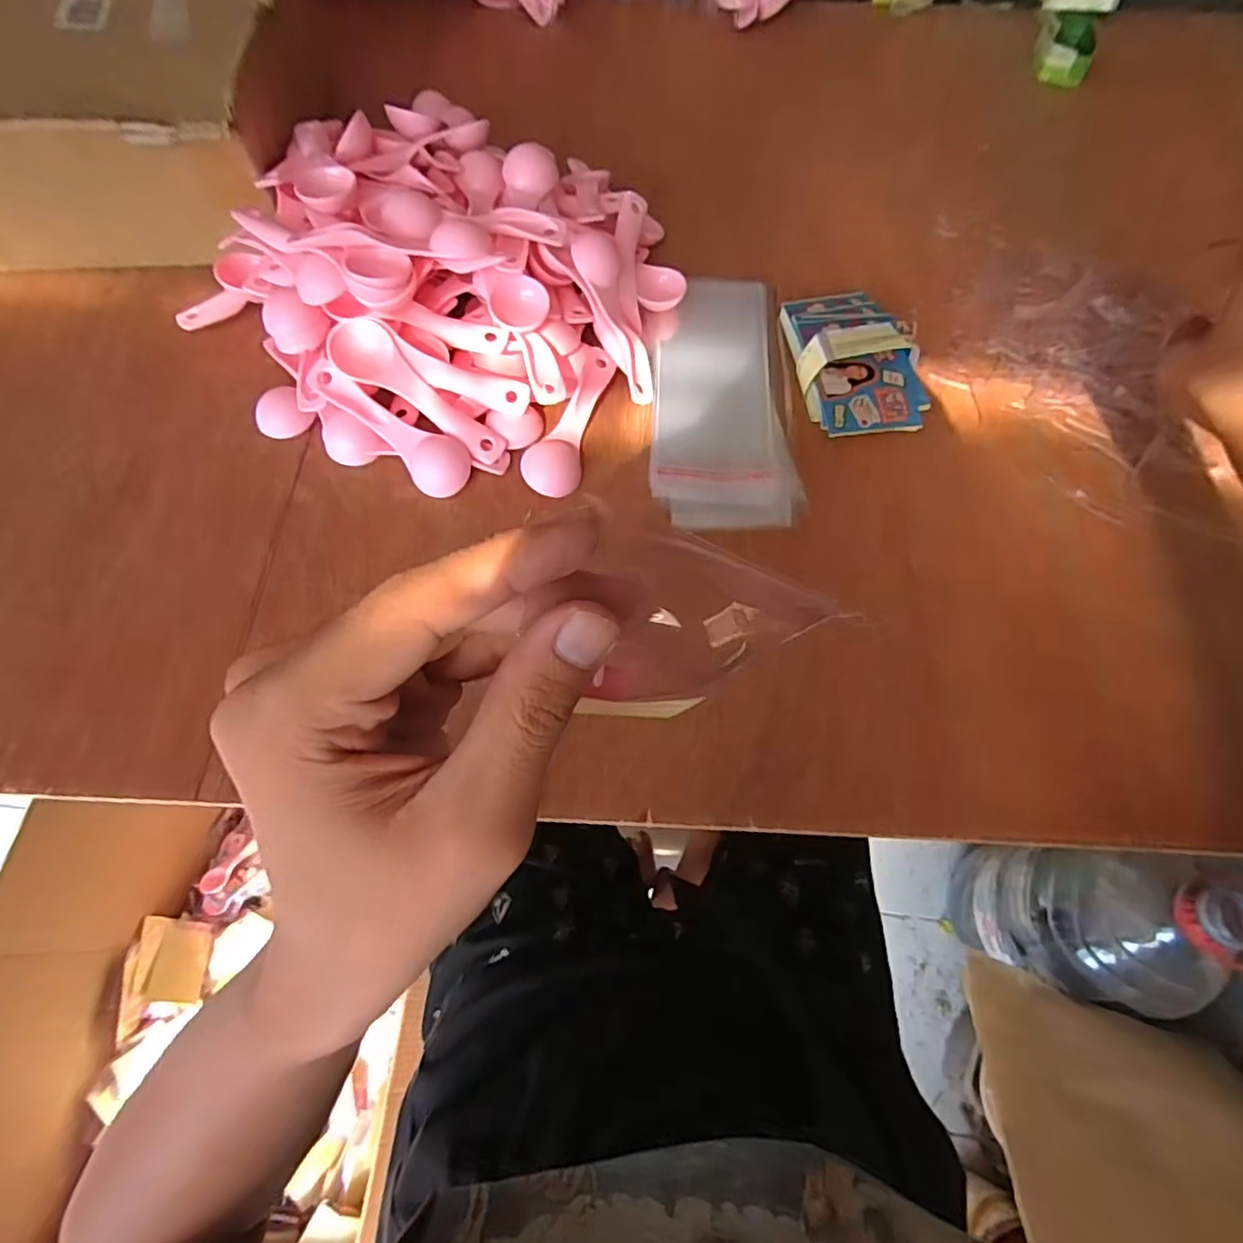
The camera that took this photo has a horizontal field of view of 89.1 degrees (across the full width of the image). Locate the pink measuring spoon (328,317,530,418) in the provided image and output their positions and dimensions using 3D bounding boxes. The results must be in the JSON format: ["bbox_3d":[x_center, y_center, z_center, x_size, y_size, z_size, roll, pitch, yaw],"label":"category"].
[{"bbox_3d":[-0.110,-0.146,0.368,0.112,0.017,0.027,15,66,-10],"label":"pink measuring spoon"}]

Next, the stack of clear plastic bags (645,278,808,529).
[{"bbox_3d":[0.064,-0.151,0.405,0.088,0.004,0.203,1,66,-1],"label":"stack of clear plastic bags"}]

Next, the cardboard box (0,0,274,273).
[{"bbox_3d":[-0.379,-0.393,0.463,0.274,0.090,0.277,-3,66,-2],"label":"cardboard box"}]

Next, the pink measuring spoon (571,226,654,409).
[{"bbox_3d":[-0.003,-0.192,0.398,0.034,0.020,0.113,-18,89,-9],"label":"pink measuring spoon"}]

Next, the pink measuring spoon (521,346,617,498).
[{"bbox_3d":[-0.031,-0.125,0.388,0.031,0.011,0.110,15,66,5],"label":"pink measuring spoon"}]

